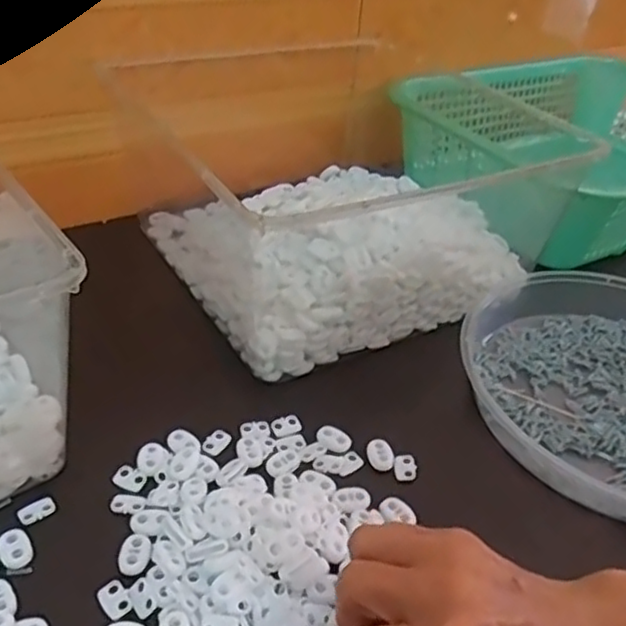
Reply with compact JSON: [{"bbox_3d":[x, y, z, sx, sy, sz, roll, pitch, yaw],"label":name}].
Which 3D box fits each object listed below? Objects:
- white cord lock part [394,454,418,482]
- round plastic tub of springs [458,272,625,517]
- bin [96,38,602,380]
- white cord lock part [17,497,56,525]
[{"bbox_3d":[0.057,0.096,0.412,0.013,0.005,0.019,9,37,4],"label":"white cord lock part"},{"bbox_3d":[0.221,0.046,0.463,0.224,0.032,0.227,4,37,-3],"label":"round plastic tub of springs"},{"bbox_3d":[0.025,-0.117,0.573,0.310,0.153,0.294,-16,42,-27],"label":"bin"},{"bbox_3d":[-0.151,0.108,0.365,0.019,0.004,0.012,-25,47,-35],"label":"white cord lock part"}]

